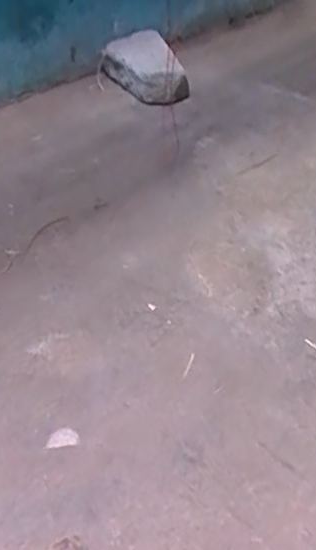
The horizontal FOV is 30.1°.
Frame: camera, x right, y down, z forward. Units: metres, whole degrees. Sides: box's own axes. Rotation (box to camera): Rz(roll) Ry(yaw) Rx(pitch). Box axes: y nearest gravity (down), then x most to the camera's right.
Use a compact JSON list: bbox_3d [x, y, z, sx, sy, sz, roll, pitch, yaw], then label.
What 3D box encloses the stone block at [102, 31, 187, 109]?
[{"bbox_3d":[-0.022,-0.468,1.309,0.147,0.079,0.223,-36,55,-29],"label":"stone block"}]

